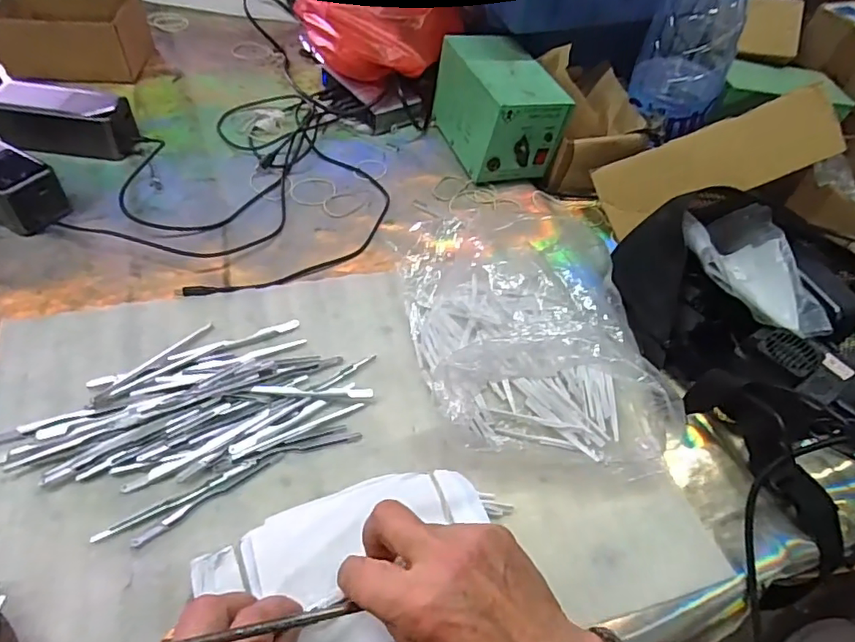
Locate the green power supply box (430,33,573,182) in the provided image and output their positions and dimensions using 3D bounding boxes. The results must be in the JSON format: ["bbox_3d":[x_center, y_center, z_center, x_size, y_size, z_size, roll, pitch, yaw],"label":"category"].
[{"bbox_3d":[0.082,-0.247,0.631,0.098,0.105,0.152,-10,51,-15],"label":"green power supply box"}]

